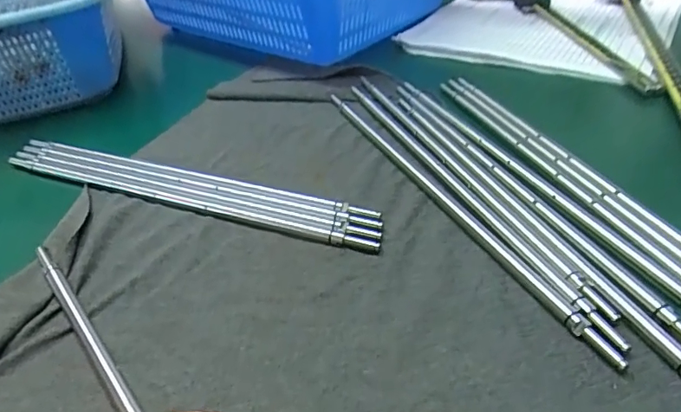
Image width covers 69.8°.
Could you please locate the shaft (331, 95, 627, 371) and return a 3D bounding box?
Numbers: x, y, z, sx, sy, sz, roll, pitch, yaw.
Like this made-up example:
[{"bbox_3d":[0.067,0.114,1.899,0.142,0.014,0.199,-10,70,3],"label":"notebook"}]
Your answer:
[{"bbox_3d":[0.052,-0.012,0.289,0.007,0.007,0.276,-19,41,-17],"label":"shaft"}]

